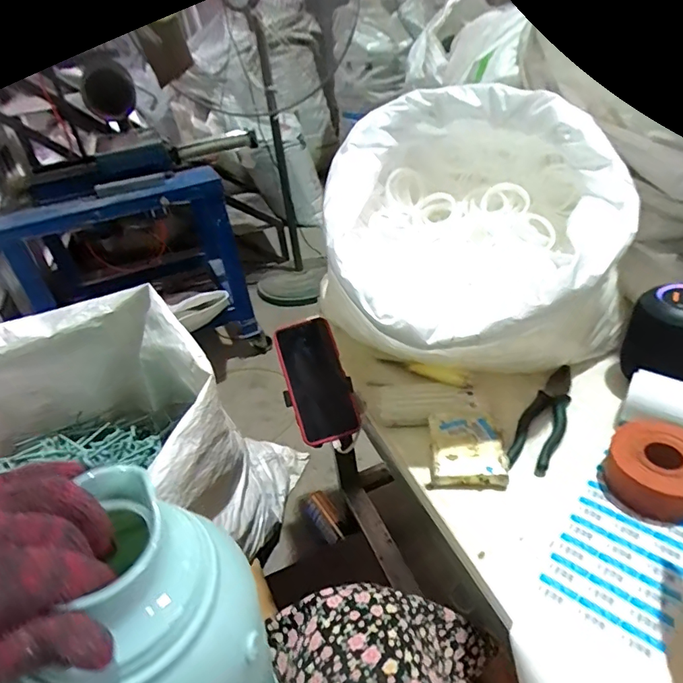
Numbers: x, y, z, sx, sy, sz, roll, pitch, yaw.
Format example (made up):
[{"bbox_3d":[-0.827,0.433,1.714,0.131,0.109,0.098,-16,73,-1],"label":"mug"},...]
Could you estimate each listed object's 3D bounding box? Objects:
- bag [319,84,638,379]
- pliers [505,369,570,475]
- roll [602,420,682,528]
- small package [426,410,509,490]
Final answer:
[{"bbox_3d":[0.157,-0.117,0.622,0.340,0.310,0.367,26,48,37],"label":"bag"},{"bbox_3d":[0.264,0.094,0.623,0.050,0.012,0.189,15,42,27],"label":"pliers"},{"bbox_3d":[0.342,0.137,0.522,0.093,0.047,0.101,-5,37,4],"label":"roll"},{"bbox_3d":[0.149,0.129,0.586,0.086,0.034,0.098,-3,37,6],"label":"small package"}]

